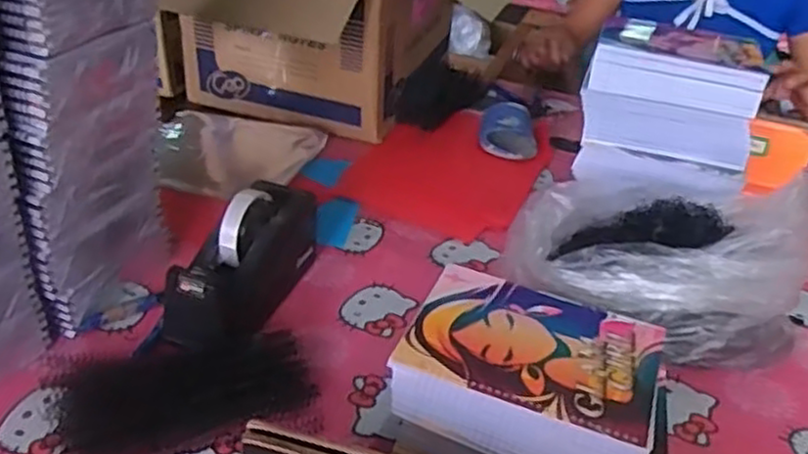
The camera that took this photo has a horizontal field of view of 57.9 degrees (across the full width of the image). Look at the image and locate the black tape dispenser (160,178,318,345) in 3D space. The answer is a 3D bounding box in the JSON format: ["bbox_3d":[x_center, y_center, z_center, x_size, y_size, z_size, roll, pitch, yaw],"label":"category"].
[{"bbox_3d":[-0.159,0.028,0.751,0.092,0.106,0.229,10,33,8],"label":"black tape dispenser"}]

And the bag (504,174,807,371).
[{"bbox_3d":[0.273,0.021,0.795,0.300,0.155,0.239,13,33,12],"label":"bag"}]

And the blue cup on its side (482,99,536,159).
[{"bbox_3d":[0.162,-0.148,1.132,0.088,0.049,0.117,7,32,3],"label":"blue cup on its side"}]

